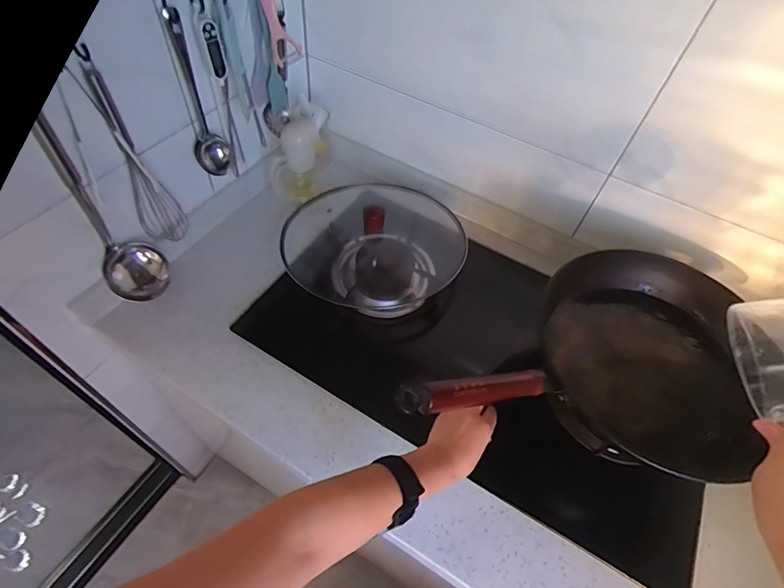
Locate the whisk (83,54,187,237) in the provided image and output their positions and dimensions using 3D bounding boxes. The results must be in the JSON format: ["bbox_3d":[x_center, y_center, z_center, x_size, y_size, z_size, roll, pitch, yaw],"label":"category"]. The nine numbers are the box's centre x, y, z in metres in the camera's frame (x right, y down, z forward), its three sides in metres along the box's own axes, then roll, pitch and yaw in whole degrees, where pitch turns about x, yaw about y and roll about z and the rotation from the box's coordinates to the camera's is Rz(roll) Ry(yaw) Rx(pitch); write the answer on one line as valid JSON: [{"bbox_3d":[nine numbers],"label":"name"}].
[{"bbox_3d":[-0.358,-0.178,0.608,0.059,0.300,0.067,-25,59,-20],"label":"whisk"}]

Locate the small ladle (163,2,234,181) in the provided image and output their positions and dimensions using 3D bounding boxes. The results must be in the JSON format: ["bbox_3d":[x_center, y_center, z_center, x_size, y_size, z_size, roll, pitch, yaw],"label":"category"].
[{"bbox_3d":[-0.294,-0.290,0.656,0.053,0.231,0.078,-16,57,-15],"label":"small ladle"}]

